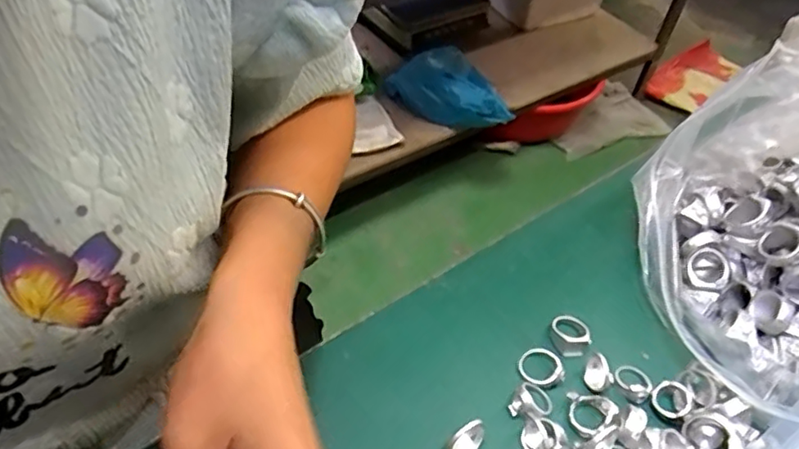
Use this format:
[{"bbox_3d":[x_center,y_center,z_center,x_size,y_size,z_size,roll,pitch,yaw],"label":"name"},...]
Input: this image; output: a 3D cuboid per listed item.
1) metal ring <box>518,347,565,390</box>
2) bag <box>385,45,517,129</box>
[{"bbox_3d":[0.082,0.082,0.338,0.024,0.006,0.024,3,47,-4],"label":"metal ring"},{"bbox_3d":[0.115,-0.306,1.289,0.288,0.104,0.161,20,49,12],"label":"bag"}]

